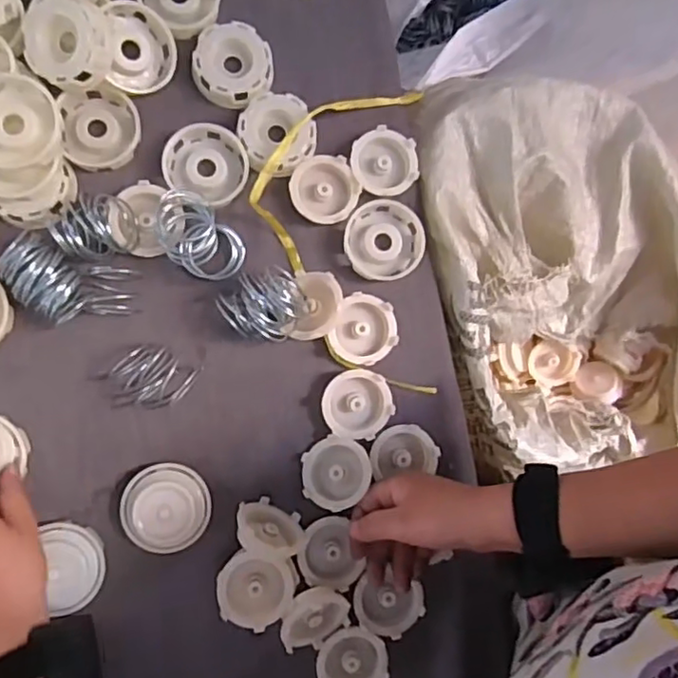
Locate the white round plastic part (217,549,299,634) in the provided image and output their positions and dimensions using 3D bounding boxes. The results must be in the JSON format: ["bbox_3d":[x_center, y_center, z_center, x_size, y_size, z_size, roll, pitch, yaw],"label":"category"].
[{"bbox_3d":[-0.060,0.179,0.454,0.054,0.019,0.051,0,87,-7],"label":"white round plastic part"}]

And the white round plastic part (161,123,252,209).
[{"bbox_3d":[-0.100,-0.133,0.478,0.065,0.015,0.056,22,85,-6],"label":"white round plastic part"}]

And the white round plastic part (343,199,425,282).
[{"bbox_3d":[0.035,-0.077,0.494,0.061,0.015,0.061,0,87,-7],"label":"white round plastic part"}]

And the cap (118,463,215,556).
[{"bbox_3d":[-0.124,0.121,0.451,0.059,0.027,0.059,0,87,-7],"label":"cap"}]

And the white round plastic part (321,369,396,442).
[{"bbox_3d":[0.014,0.050,0.474,0.052,0.011,0.050,1,87,-7],"label":"white round plastic part"}]

